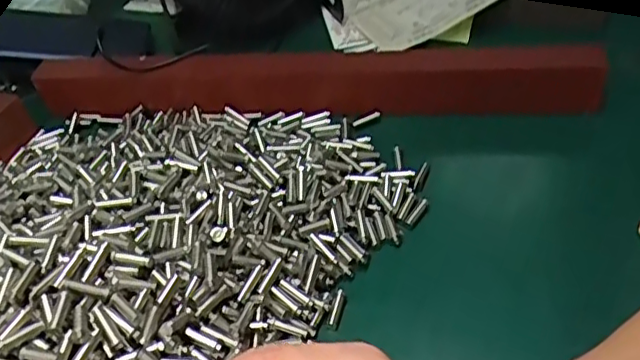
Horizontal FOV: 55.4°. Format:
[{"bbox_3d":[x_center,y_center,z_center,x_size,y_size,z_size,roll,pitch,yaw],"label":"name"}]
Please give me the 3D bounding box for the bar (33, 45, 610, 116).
[{"bbox_3d":[-0.028,-0.075,0.432,0.376,0.035,0.041,0,43,7],"label":"bar"}]

